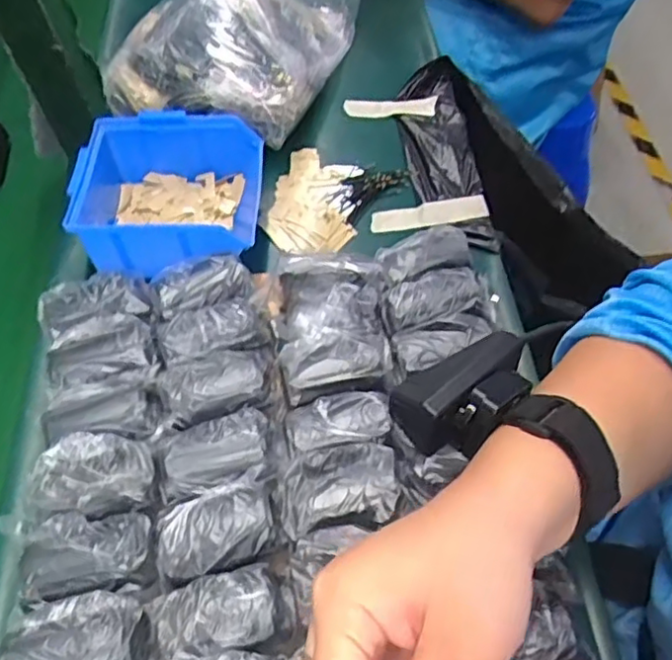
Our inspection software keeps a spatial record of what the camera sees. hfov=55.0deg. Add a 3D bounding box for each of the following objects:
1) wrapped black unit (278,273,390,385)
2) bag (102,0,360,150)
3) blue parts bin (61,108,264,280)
[{"bbox_3d":[-0.003,-0.004,0.437,0.069,0.032,0.090,-6,56,-1],"label":"wrapped black unit"},{"bbox_3d":[-0.093,-0.294,0.616,0.194,0.084,0.257,18,59,15],"label":"bag"},{"bbox_3d":[-0.129,-0.098,0.511,0.131,0.064,0.131,-2,56,2],"label":"blue parts bin"}]

